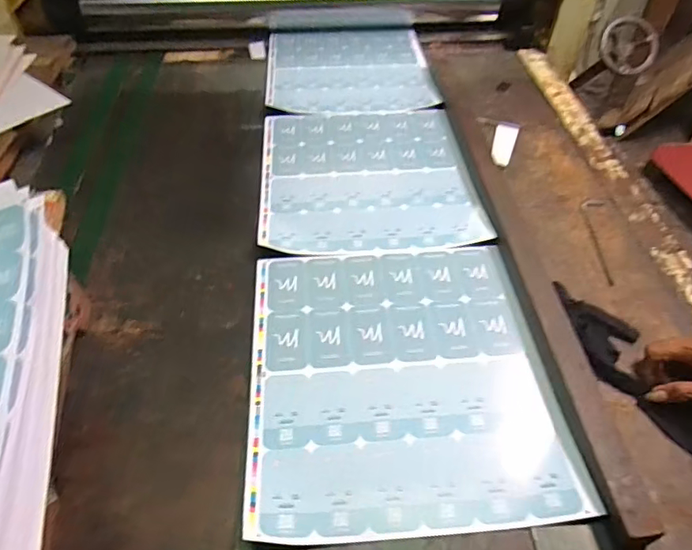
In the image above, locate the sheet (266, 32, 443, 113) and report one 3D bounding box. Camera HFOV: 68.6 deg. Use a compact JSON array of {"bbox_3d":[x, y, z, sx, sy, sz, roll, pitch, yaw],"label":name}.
[{"bbox_3d":[0.002,-0.472,1.152,0.349,0.008,0.375,-4,48,-3],"label":"sheet"}]

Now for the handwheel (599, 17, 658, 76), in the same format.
[{"bbox_3d":[0.628,-0.505,1.125,0.124,0.110,0.038,15,23,3],"label":"handwheel"}]

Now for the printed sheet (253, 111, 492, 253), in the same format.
[{"bbox_3d":[0.034,-0.180,0.890,0.357,0.008,0.378,-4,49,-3],"label":"printed sheet"}]

